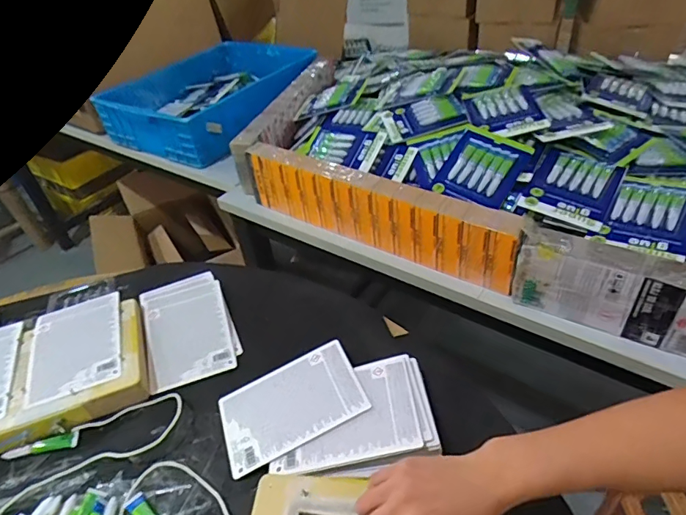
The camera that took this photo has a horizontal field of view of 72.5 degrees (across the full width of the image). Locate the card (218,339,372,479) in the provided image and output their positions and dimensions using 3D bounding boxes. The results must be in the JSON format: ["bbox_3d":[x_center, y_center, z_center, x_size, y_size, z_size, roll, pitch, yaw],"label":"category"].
[{"bbox_3d":[-0.063,0.174,0.564,0.170,0.005,0.116,-26,39,-6],"label":"card"}]

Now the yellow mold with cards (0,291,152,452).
[{"bbox_3d":[-0.475,0.175,0.608,0.417,0.034,0.195,-18,41,-13],"label":"yellow mold with cards"}]

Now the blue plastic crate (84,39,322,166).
[{"bbox_3d":[-0.344,-0.436,1.256,0.386,0.122,0.481,21,47,30],"label":"blue plastic crate"}]

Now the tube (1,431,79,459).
[{"bbox_3d":[-0.363,0.227,0.561,0.082,0.015,0.015,-14,40,-8],"label":"tube"}]

